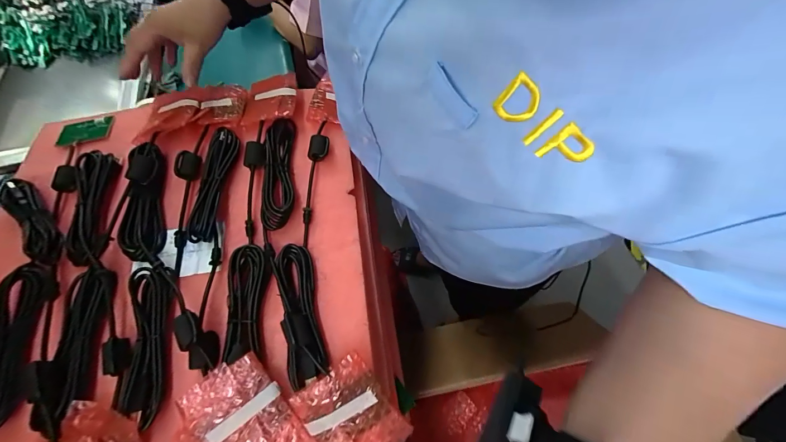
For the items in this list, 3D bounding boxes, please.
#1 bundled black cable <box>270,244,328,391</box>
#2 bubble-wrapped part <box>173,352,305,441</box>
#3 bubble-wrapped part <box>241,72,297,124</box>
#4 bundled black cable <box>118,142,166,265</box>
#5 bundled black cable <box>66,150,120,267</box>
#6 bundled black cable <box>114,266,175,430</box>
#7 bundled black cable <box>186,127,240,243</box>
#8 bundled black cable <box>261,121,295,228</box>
[{"bbox_3d":[-0.095,0.088,0.329,0.039,0.032,0.132,-16,64,-4],"label":"bundled black cable"},{"bbox_3d":[-0.131,0.184,0.285,0.089,0.034,0.111,-35,84,-24],"label":"bubble-wrapped part"},{"bbox_3d":[-0.171,-0.173,0.462,0.072,0.022,0.095,-5,63,2],"label":"bubble-wrapped part"},{"bbox_3d":[-0.289,-0.026,0.387,0.038,0.035,0.147,-9,63,0],"label":"bundled black cable"},{"bbox_3d":[-0.351,-0.021,0.389,0.041,0.019,0.156,-19,64,-6],"label":"bundled black cable"},{"bbox_3d":[-0.239,0.113,0.316,0.038,0.018,0.142,-9,63,0],"label":"bundled black cable"},{"bbox_3d":[-0.215,-0.047,0.399,0.037,0.013,0.151,-2,63,3],"label":"bundled black cable"},{"bbox_3d":[-0.142,-0.062,0.410,0.036,0.016,0.154,-9,63,0],"label":"bundled black cable"}]

